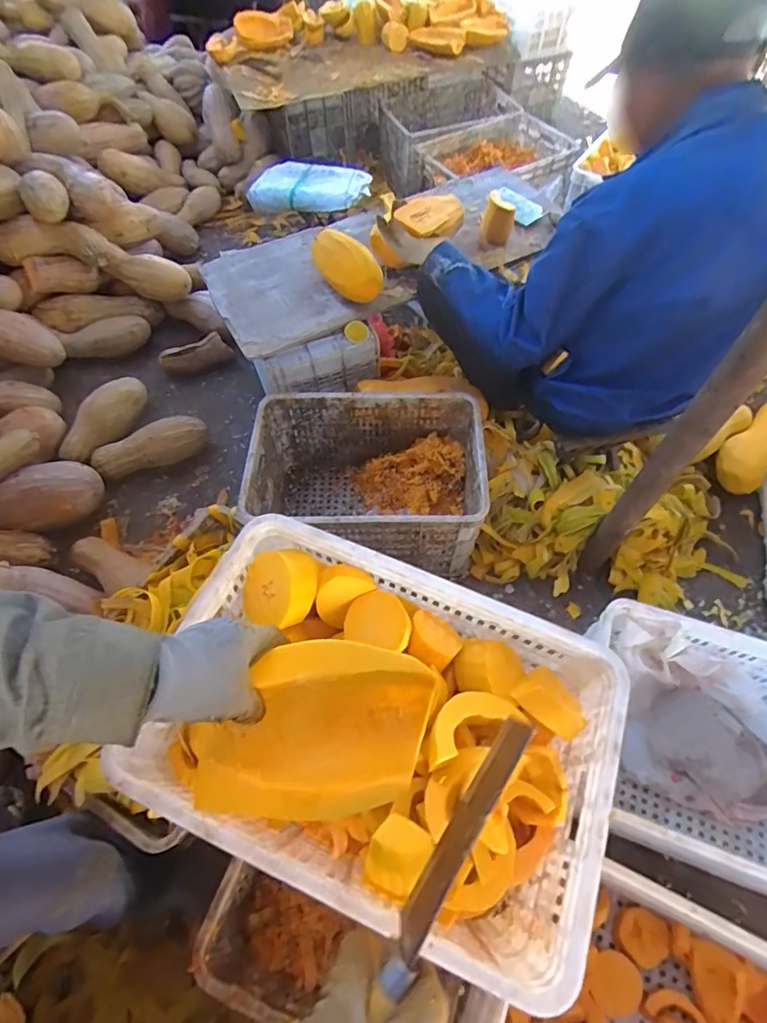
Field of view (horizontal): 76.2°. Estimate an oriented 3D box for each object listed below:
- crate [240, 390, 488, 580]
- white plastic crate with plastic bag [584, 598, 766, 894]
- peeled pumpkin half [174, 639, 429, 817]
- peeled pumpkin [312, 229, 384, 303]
[{"bbox_3d":[-0.039,-0.072,1.226,0.518,0.302,0.374,1,61,1],"label":"crate"},{"bbox_3d":[0.622,0.445,0.906,0.524,0.275,0.380,15,62,9],"label":"white plastic crate with plastic bag"},{"bbox_3d":[-0.060,0.190,0.432,0.199,0.070,0.136,3,61,3],"label":"peeled pumpkin half"},{"bbox_3d":[-0.088,-0.628,1.268,0.109,0.092,0.219,-37,66,-18],"label":"peeled pumpkin"}]

